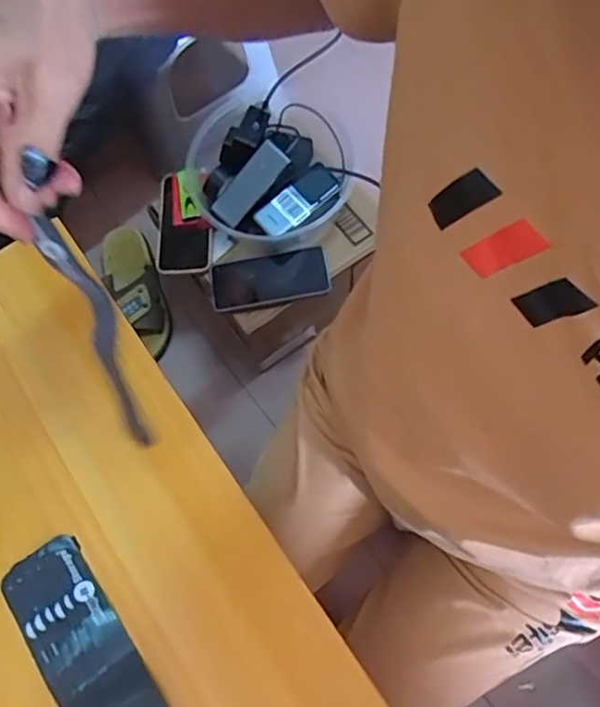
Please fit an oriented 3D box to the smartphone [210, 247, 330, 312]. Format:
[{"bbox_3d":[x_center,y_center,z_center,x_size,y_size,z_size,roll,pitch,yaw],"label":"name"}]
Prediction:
[{"bbox_3d":[-0.043,-0.106,0.837,0.162,0.008,0.079,-10,69,-1],"label":"smartphone"}]

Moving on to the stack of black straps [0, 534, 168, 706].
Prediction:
[{"bbox_3d":[-0.126,0.215,0.379,0.060,0.009,0.201,-34,71,-10],"label":"stack of black straps"}]

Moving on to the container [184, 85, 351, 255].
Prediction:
[{"bbox_3d":[-0.042,-0.260,0.837,0.224,0.096,0.212,-1,69,2],"label":"container"}]

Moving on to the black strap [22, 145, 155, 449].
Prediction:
[{"bbox_3d":[-0.114,-0.007,0.341,0.019,0.168,0.018,-10,40,-1],"label":"black strap"}]

